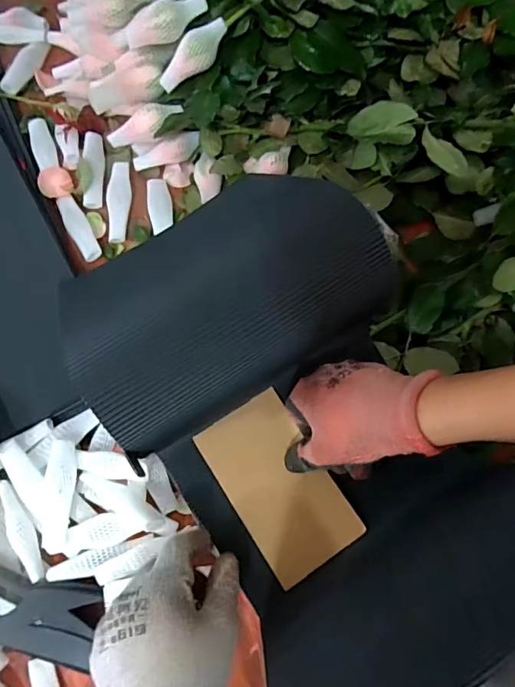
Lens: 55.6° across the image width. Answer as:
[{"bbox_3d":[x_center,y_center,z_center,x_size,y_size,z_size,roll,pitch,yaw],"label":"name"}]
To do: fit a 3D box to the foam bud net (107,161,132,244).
[{"bbox_3d":[-0.152,-0.154,0.533,0.025,0.011,0.094,-1,72,0],"label":"foam bud net"}]

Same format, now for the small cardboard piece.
[{"bbox_3d":[0.017,0.114,0.397,0.078,0.006,0.136,-32,78,-9],"label":"small cardboard piece"}]

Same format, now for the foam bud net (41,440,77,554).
[{"bbox_3d":[-0.170,0.131,0.420,0.025,0.018,0.091,-1,72,0],"label":"foam bud net"}]

